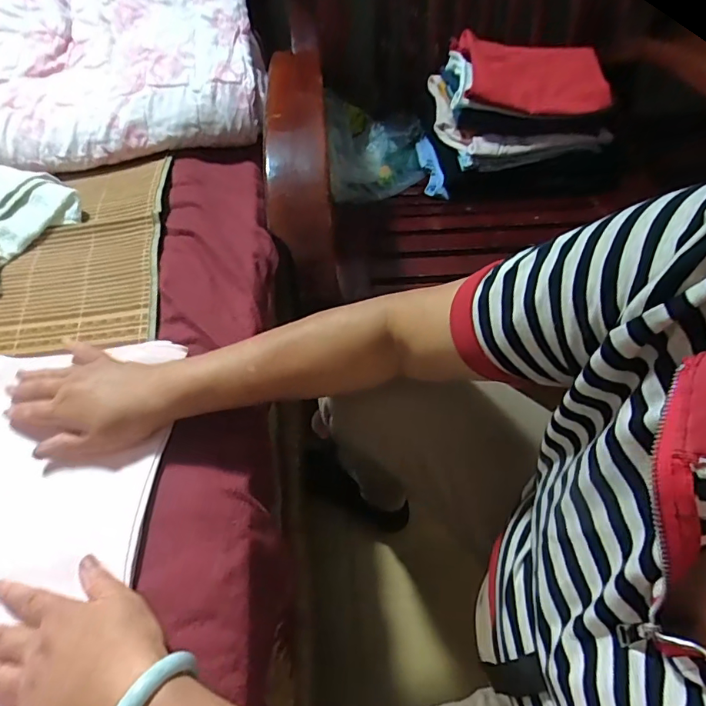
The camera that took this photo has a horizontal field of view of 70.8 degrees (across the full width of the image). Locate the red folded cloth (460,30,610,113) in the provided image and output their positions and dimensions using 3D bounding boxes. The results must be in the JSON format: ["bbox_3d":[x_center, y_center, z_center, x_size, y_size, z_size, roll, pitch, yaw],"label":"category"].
[{"bbox_3d":[0.298,-0.478,0.837,0.233,0.047,0.184,-3,57,-1],"label":"red folded cloth"}]

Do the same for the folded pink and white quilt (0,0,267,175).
[{"bbox_3d":[-0.369,-0.436,0.732,0.454,0.115,0.350,-8,57,-4],"label":"folded pink and white quilt"}]

